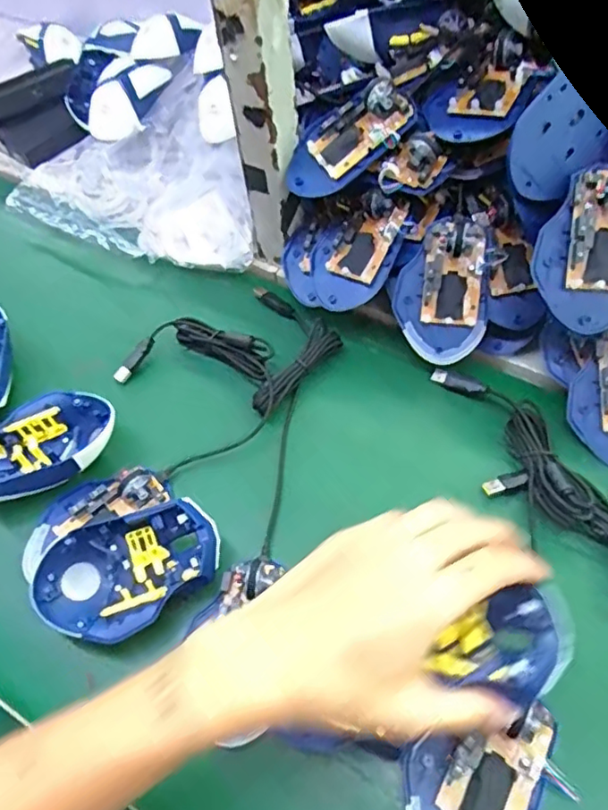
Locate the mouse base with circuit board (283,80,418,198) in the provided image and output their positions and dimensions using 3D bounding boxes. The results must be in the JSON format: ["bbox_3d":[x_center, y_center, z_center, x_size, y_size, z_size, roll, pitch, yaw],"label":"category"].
[{"bbox_3d":[0.030,-0.209,0.466,0.107,0.019,0.063,-40,69,18],"label":"mouse base with circuit board"}]

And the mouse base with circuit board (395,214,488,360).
[{"bbox_3d":[0.110,-0.091,0.478,0.071,0.110,0.019,2,12,15],"label":"mouse base with circuit board"}]

